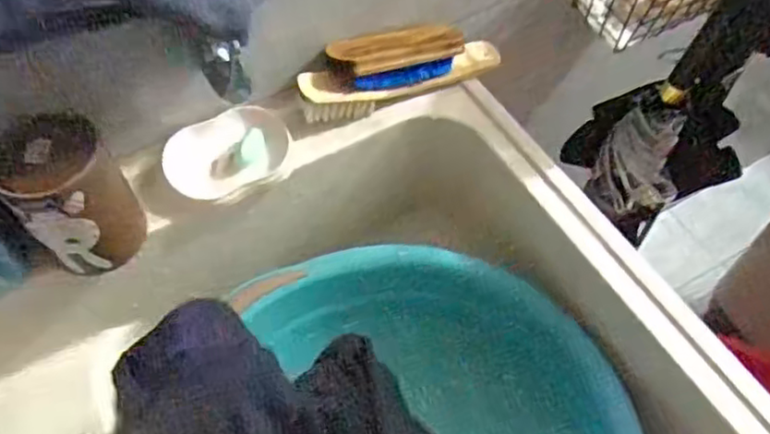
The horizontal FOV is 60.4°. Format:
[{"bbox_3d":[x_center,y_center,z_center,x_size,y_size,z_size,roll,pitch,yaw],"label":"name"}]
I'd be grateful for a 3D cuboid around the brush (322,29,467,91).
[{"bbox_3d":[0.014,-0.153,0.626,0.133,0.037,0.051,-18,57,-10],"label":"brush"}]

